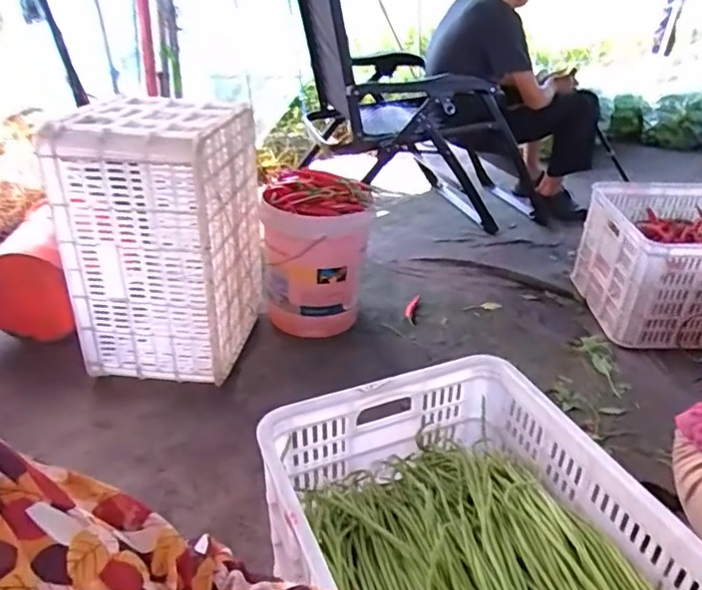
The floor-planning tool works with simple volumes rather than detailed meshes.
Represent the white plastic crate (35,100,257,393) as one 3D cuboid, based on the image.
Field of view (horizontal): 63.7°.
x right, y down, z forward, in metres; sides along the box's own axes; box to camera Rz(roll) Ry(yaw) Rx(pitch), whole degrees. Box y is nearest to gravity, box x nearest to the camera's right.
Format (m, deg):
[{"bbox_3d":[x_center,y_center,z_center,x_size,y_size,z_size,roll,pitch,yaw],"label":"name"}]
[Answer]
[{"bbox_3d":[-0.406,-0.148,1.307,0.309,0.541,0.391,5,32,2],"label":"white plastic crate"}]

